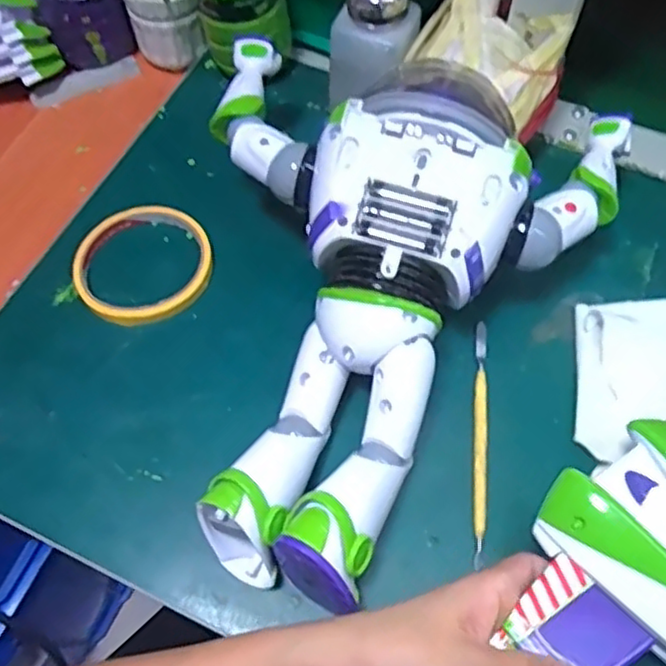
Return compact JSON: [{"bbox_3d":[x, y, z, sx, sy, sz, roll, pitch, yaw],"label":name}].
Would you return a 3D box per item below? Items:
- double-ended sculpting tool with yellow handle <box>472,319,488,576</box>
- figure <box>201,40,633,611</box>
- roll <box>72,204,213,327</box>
[{"bbox_3d":[0.087,0.060,0.395,0.008,0.004,0.144,4,63,5],"label":"double-ended sculpting tool with yellow handle"},{"bbox_3d":[0.002,-0.050,0.396,0.233,0.106,0.343,32,67,18],"label":"figure"},{"bbox_3d":[-0.126,-0.046,0.447,0.089,0.017,0.085,-1,63,2],"label":"roll"}]

